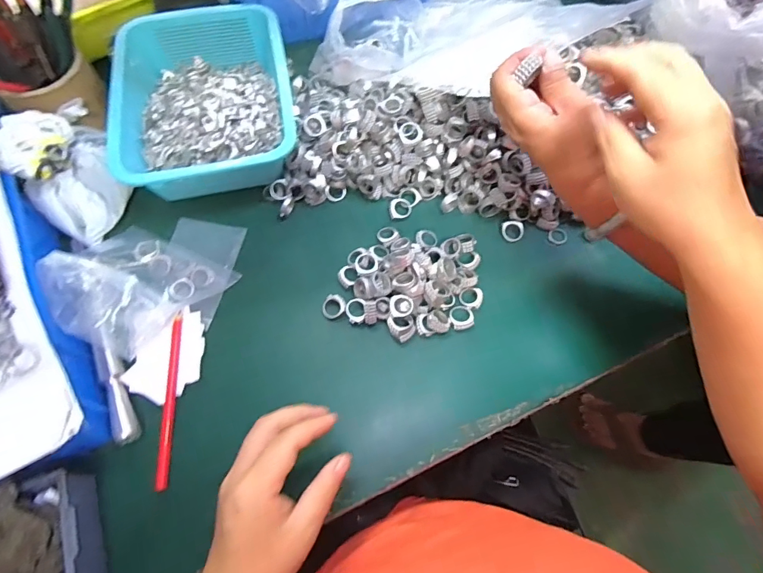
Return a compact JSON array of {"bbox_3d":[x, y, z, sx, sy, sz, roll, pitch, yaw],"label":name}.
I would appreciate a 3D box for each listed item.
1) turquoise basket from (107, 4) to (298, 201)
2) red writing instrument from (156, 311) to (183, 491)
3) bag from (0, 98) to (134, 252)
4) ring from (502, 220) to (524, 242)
[{"bbox_3d":[-0.207,-0.228,0.505,0.195,0.069,0.271,-12,65,-4],"label":"turquoise basket"},{"bbox_3d":[-0.196,0.101,0.392,0.008,0.012,0.160,-6,65,-2],"label":"red writing instrument"},{"bbox_3d":[-0.329,-0.123,0.443,0.084,0.086,0.128,-27,67,-11],"label":"bag"},{"bbox_3d":[0.147,-0.062,0.469,0.024,0.005,0.024,4,88,3],"label":"ring"}]

